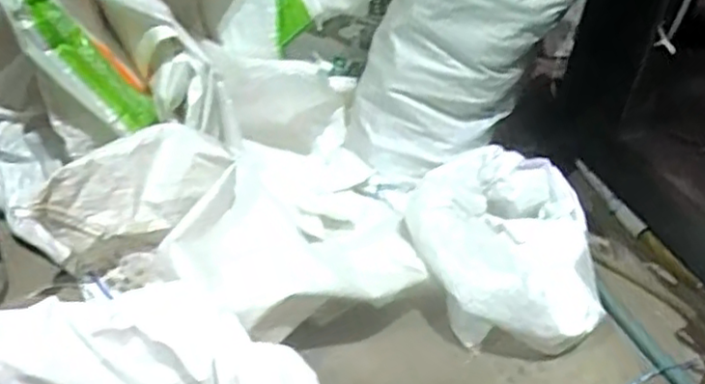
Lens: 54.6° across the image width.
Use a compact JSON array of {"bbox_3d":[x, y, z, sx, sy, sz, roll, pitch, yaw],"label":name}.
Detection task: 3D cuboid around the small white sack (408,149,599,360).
[{"bbox_3d":[0.249,0.087,1.123,0.324,0.180,0.311,15,35,12],"label":"small white sack"}]

